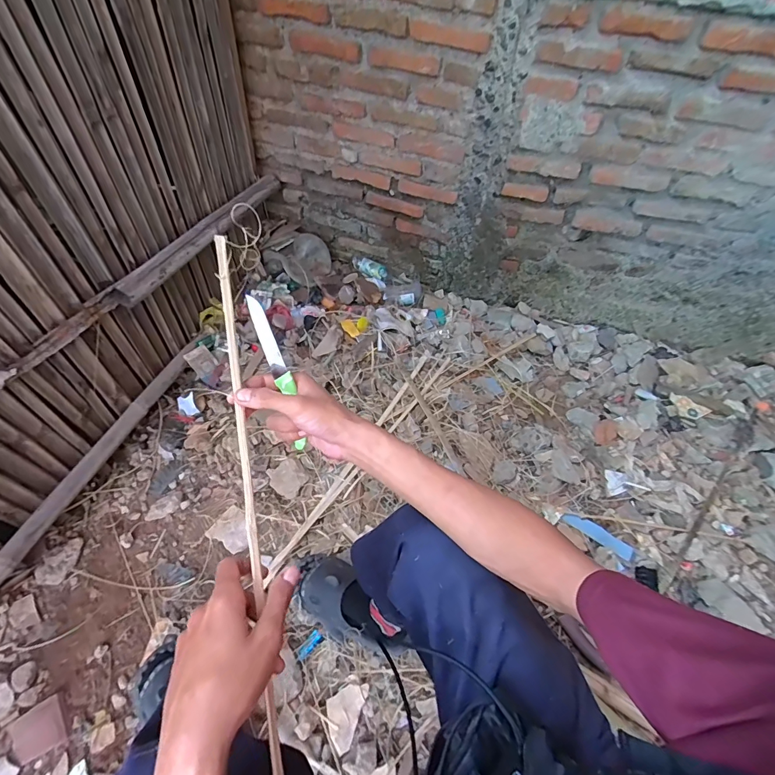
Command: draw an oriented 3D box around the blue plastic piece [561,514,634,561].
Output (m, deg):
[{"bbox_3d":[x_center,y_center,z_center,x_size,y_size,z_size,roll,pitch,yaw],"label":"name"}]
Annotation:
[{"bbox_3d":[0.567,0.392,1.061,0.180,0.006,0.053,32,49,22],"label":"blue plastic piece"}]

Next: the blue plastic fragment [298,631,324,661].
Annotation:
[{"bbox_3d":[-0.170,0.561,0.861,0.058,0.010,0.027,-34,61,-26],"label":"blue plastic fragment"}]

